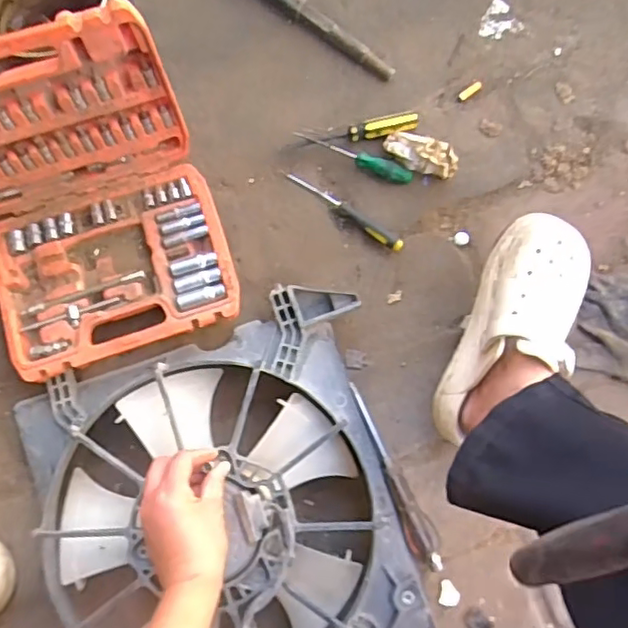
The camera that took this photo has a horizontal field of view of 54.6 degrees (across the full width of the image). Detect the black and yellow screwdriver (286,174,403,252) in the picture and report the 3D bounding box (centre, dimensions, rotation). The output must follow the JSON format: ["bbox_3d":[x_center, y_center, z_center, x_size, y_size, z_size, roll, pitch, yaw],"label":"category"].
[{"bbox_3d":[0.037,-0.123,0.712,0.158,0.026,0.016,38,83,3],"label":"black and yellow screwdriver"}]

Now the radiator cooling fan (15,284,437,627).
[{"bbox_3d":[-0.097,0.199,0.631,0.365,0.094,0.378,-16,84,-5],"label":"radiator cooling fan"}]

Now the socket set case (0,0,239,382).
[{"bbox_3d":[-0.231,-0.099,0.609,0.245,0.201,0.267,-18,84,-5],"label":"socket set case"}]

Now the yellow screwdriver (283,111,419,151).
[{"bbox_3d":[0.045,-0.215,0.722,0.159,0.018,0.022,-12,83,-4],"label":"yellow screwdriver"}]

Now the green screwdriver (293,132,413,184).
[{"bbox_3d":[0.048,-0.187,0.713,0.142,0.019,0.020,27,82,1],"label":"green screwdriver"}]

